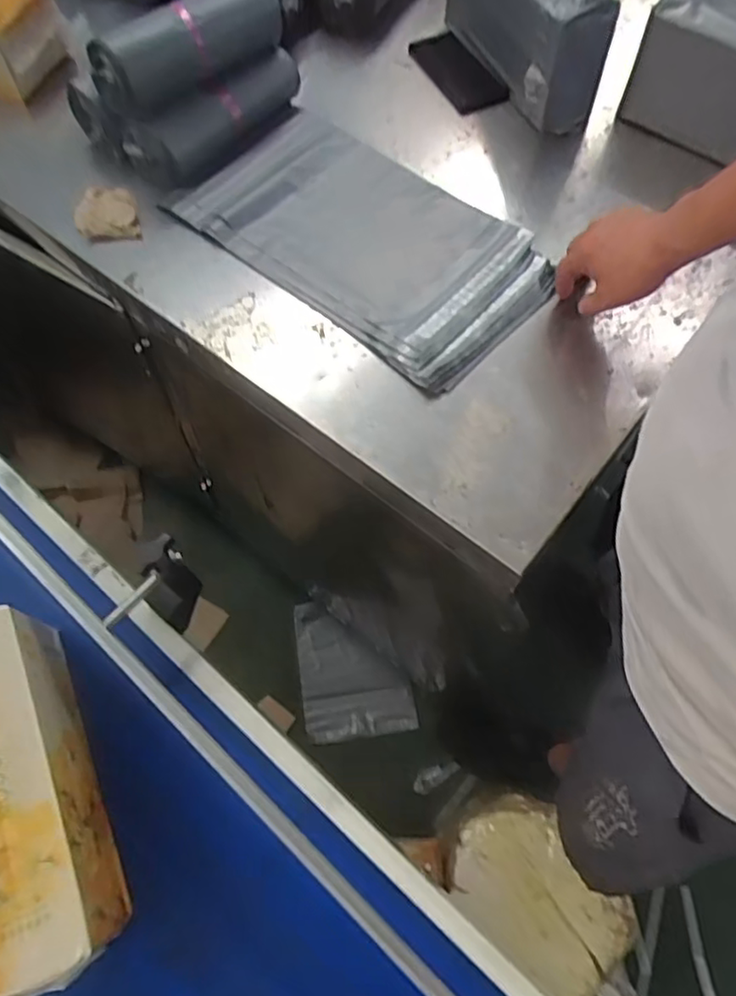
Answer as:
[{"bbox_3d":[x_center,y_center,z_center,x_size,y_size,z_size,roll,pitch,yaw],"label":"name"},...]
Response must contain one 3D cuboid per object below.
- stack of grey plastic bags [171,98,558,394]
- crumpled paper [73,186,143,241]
[{"bbox_3d":[-0.008,-0.324,0.782,0.451,0.016,0.256,40,70,18],"label":"stack of grey plastic bags"},{"bbox_3d":[-0.322,-0.352,0.802,0.085,0.014,0.071,2,80,8],"label":"crumpled paper"}]

